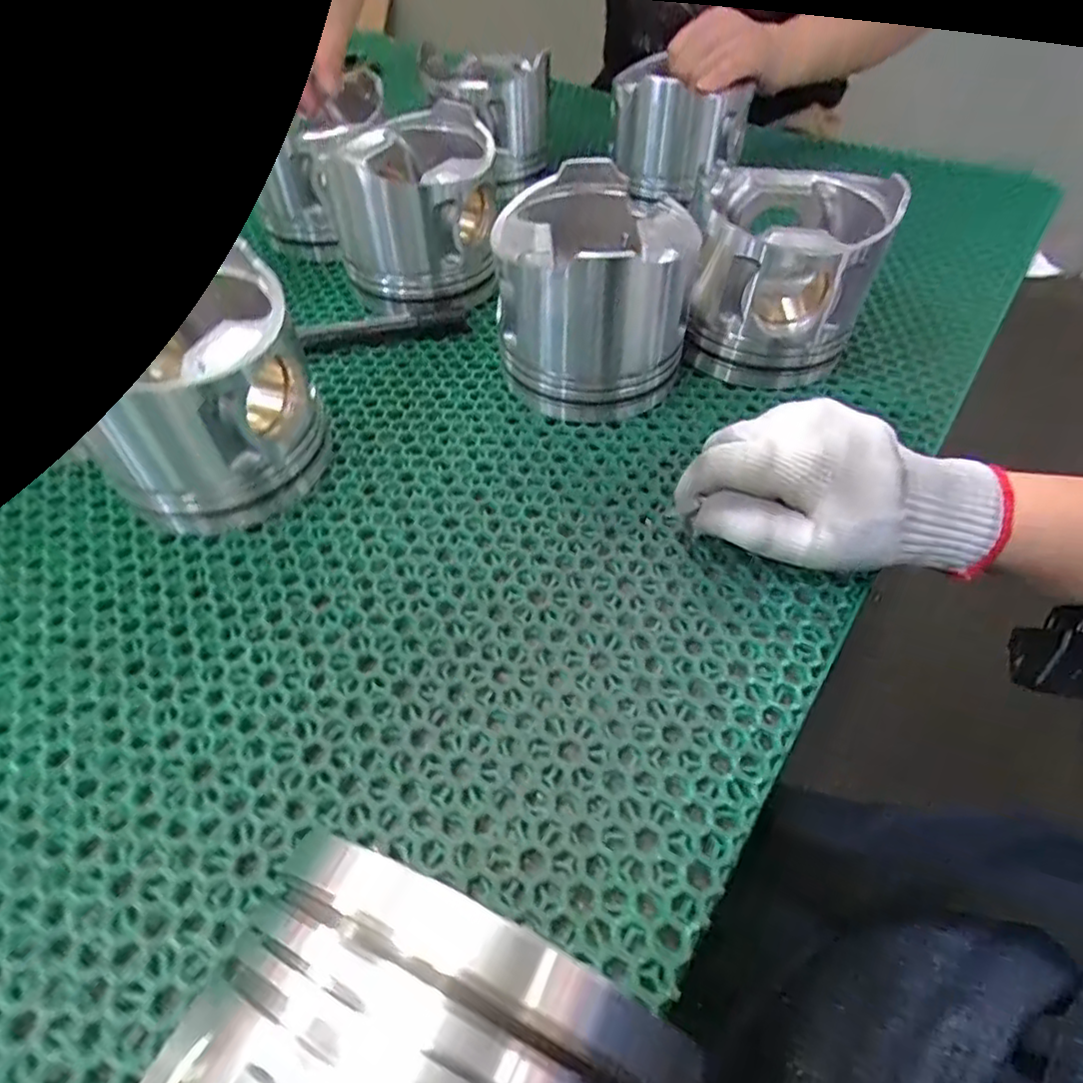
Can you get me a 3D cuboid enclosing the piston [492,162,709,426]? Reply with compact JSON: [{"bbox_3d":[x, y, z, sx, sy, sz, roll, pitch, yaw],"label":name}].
[{"bbox_3d":[0.032,-0.140,0.367,0.102,0.097,0.102,6,52,4],"label":"piston"}]

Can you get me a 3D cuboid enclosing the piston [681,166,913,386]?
[{"bbox_3d":[0.147,-0.160,0.390,0.104,0.096,0.100,16,54,11],"label":"piston"}]

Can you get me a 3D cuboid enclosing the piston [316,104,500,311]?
[{"bbox_3d":[-0.090,-0.230,0.445,0.110,0.099,0.110,-3,52,-3],"label":"piston"}]

